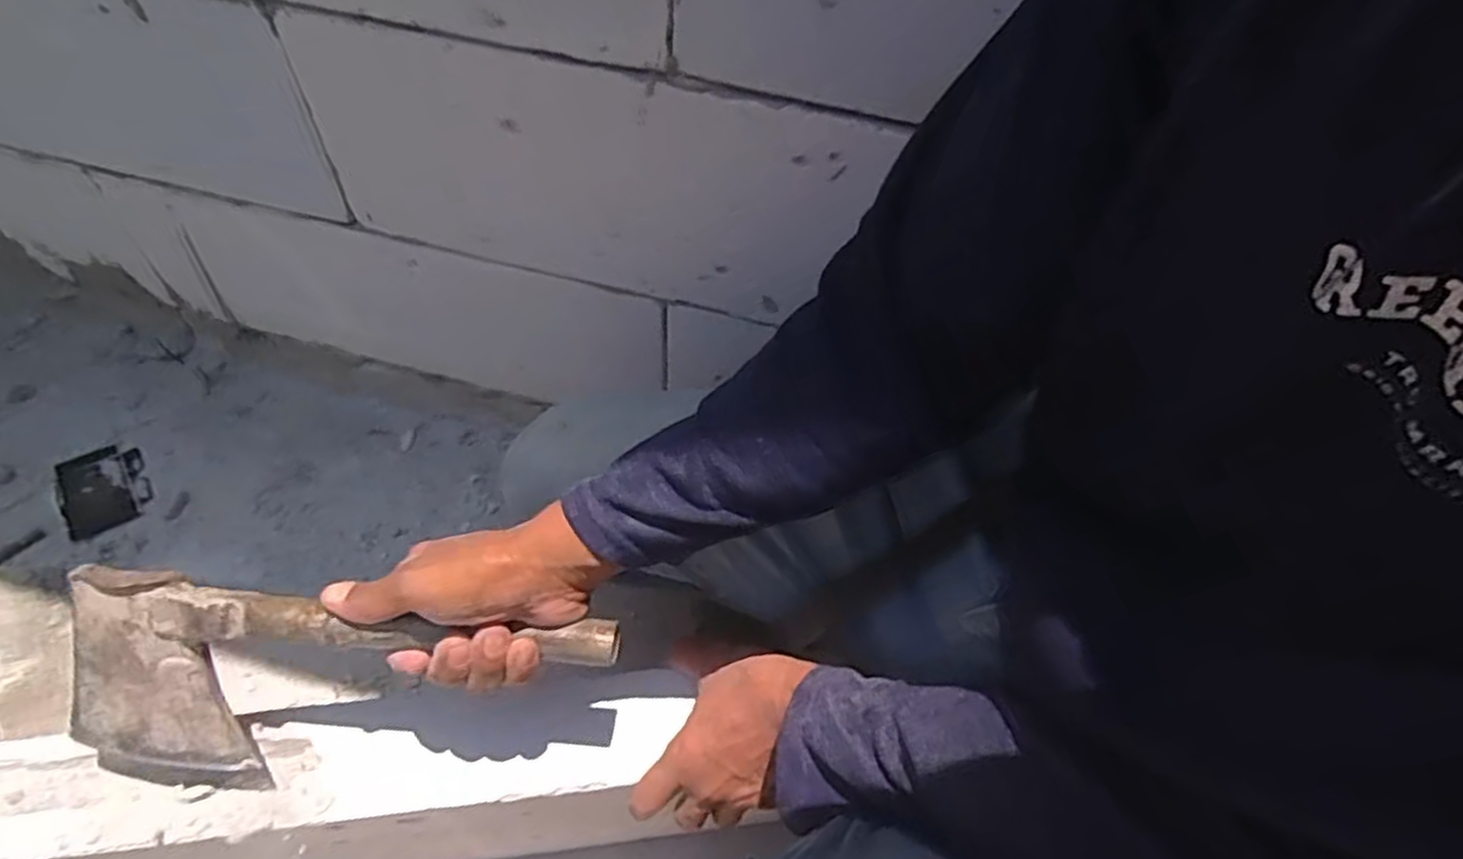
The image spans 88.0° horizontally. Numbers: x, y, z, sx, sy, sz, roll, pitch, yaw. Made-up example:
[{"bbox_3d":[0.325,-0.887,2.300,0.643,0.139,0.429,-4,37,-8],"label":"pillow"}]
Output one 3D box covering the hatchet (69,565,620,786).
[{"bbox_3d":[-0.228,0.163,0.444,0.311,0.142,0.024,6,12,1],"label":"hatchet"}]

